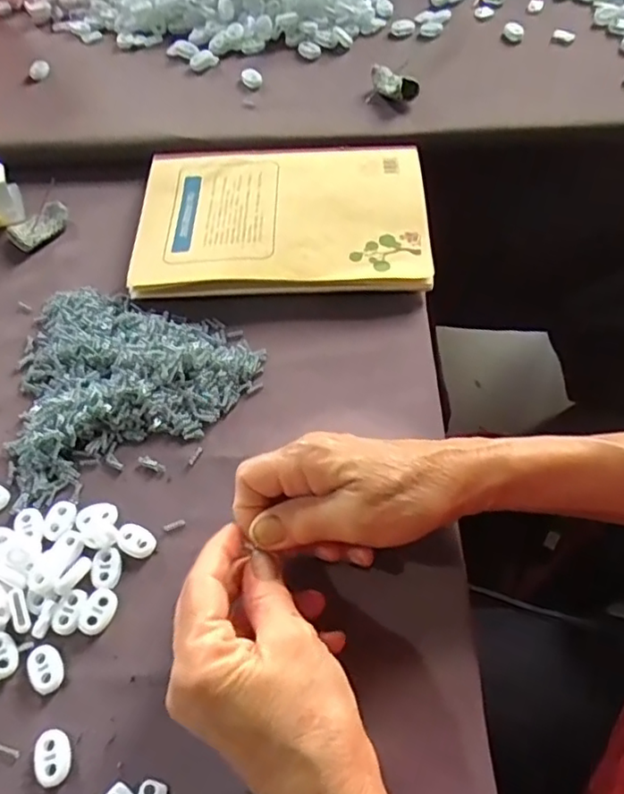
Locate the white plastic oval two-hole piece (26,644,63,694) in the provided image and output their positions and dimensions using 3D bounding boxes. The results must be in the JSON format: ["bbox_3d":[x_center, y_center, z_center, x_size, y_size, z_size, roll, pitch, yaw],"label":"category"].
[{"bbox_3d":[-0.131,0.133,0.302,0.015,0.004,0.022,-33,62,-15],"label":"white plastic oval two-hole piece"}]

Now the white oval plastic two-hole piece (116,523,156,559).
[{"bbox_3d":[-0.095,0.078,0.334,0.021,0.006,0.015,22,63,16],"label":"white oval plastic two-hole piece"}]

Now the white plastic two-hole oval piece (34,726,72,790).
[{"bbox_3d":[-0.119,0.164,0.282,0.015,0.005,0.023,-23,60,-10],"label":"white plastic two-hole oval piece"}]

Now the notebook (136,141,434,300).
[{"bbox_3d":[-0.022,-0.135,0.443,0.202,0.011,0.141,-1,59,3],"label":"notebook"}]

